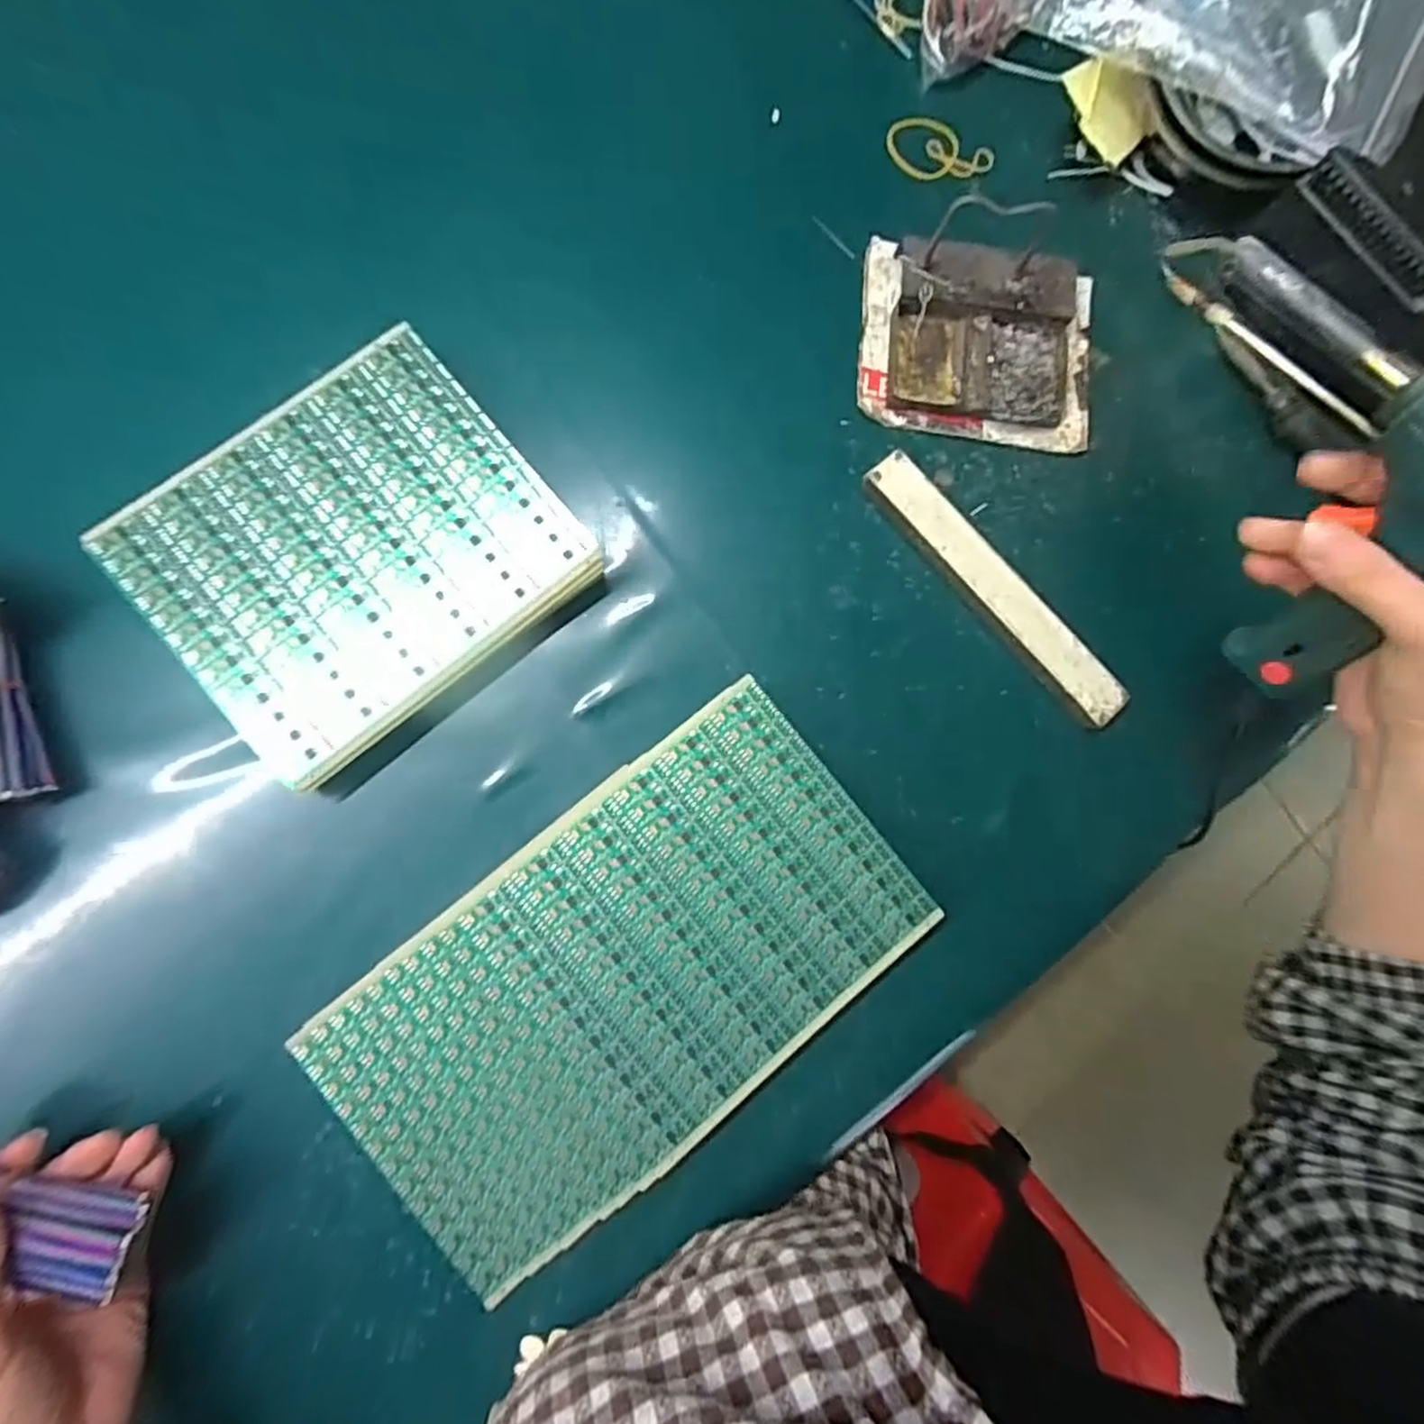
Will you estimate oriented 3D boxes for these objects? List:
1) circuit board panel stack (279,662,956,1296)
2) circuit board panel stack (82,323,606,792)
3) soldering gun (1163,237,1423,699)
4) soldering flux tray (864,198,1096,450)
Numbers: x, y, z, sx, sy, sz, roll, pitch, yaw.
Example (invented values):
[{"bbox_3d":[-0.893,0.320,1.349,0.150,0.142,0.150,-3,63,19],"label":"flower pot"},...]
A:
[{"bbox_3d":[-0.044,0.136,0.365,0.293,0.032,0.161,-40,90,-8],"label":"circuit board panel stack"},{"bbox_3d":[-0.185,-0.083,0.372,0.195,0.030,0.168,-40,90,-8],"label":"circuit board panel stack"},{"bbox_3d":[0.251,-0.110,0.288,0.030,0.130,0.191,-27,88,-8],"label":"soldering gun"},{"bbox_3d":[0.170,-0.240,0.431,0.145,0.028,0.136,7,84,-6],"label":"soldering flux tray"}]

